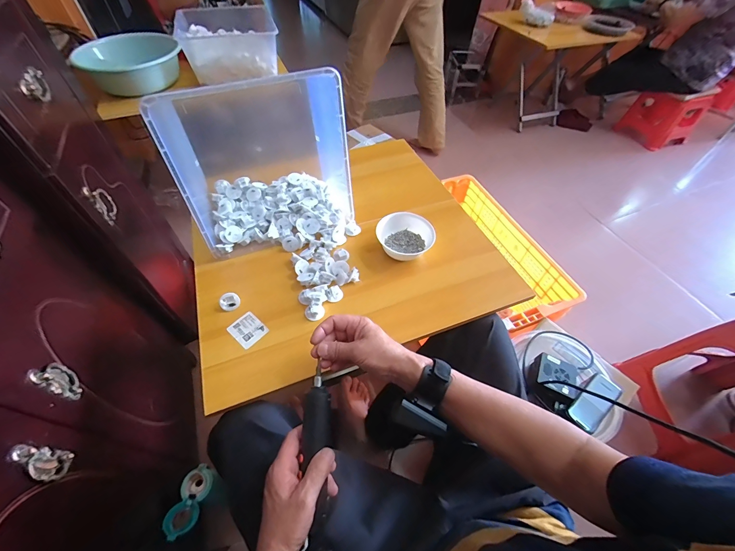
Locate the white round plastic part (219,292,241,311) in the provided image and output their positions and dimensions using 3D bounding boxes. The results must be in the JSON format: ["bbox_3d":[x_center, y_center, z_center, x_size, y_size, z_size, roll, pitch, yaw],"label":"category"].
[{"bbox_3d":[-0.251,0.048,0.576,0.032,0.032,0.012,-21,12,-24],"label":"white round plastic part"}]

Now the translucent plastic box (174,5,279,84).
[{"bbox_3d":[-0.447,-0.770,1.031,0.282,0.118,0.349,-11,53,-10],"label":"translucent plastic box"}]

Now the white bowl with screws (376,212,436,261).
[{"bbox_3d":[0.079,-0.091,0.675,0.104,0.056,0.110,1,52,-1],"label":"white bowl with screws"}]

